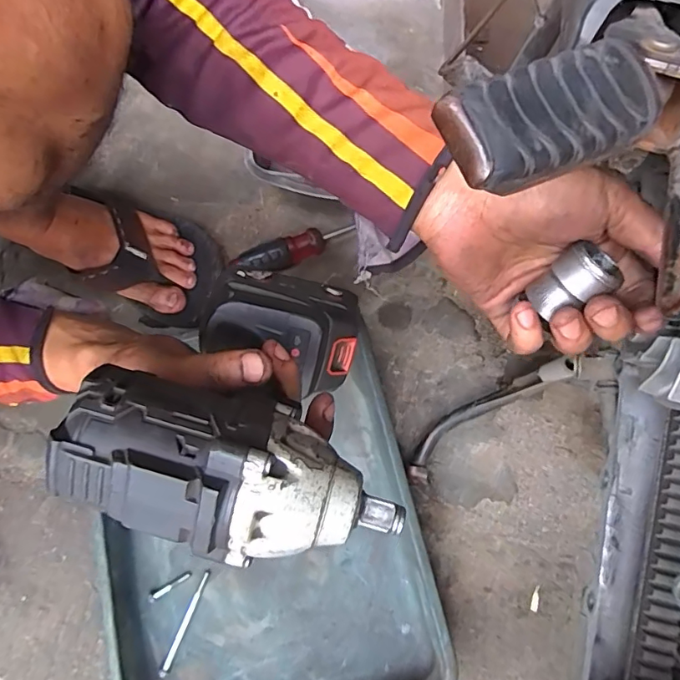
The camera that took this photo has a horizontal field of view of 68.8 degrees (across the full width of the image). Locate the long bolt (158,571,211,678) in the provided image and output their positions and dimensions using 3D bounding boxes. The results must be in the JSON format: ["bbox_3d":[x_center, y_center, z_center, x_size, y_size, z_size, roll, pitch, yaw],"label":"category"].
[{"bbox_3d":[-0.140,0.255,0.449,0.007,0.009,0.089,22,74,4],"label":"long bolt"}]

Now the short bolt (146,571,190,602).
[{"bbox_3d":[-0.157,0.227,0.457,0.042,0.004,0.008,-30,77,-11],"label":"short bolt"}]

